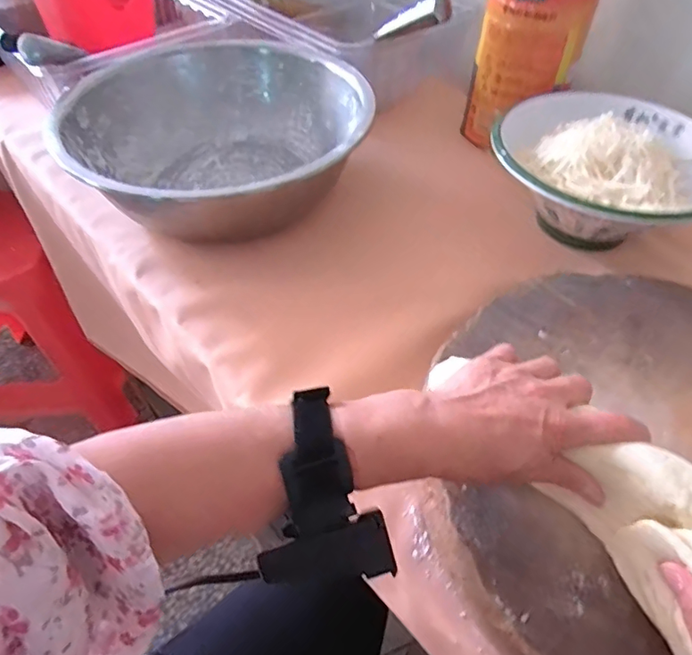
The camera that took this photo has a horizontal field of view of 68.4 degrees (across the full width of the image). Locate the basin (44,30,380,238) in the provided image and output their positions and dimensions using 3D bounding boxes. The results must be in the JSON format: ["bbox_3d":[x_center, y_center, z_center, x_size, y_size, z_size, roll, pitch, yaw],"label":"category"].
[{"bbox_3d":[-0.143,-0.213,0.589,0.305,0.110,0.327,0,49,0],"label":"basin"}]

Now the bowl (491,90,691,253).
[{"bbox_3d":[0.270,-0.164,0.552,0.221,0.105,0.239,0,49,0],"label":"bowl"}]

